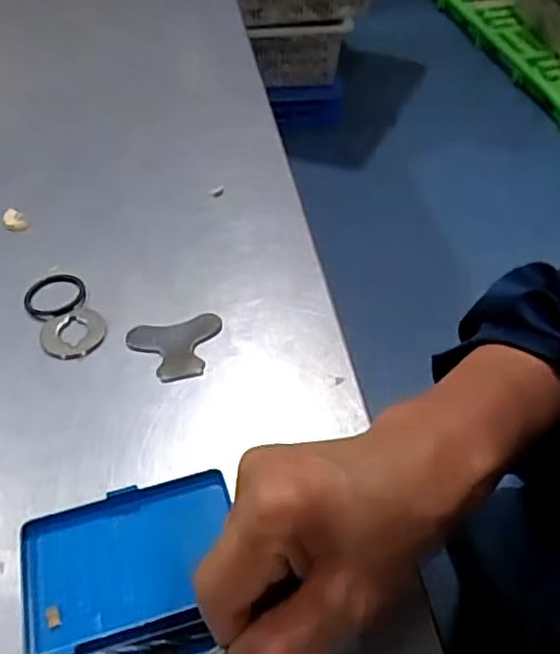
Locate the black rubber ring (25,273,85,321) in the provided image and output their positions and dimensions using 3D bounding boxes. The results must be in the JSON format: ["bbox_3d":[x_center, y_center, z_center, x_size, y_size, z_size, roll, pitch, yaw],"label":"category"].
[{"bbox_3d":[-0.156,-0.022,0.463,0.039,0.005,0.040,-1,48,1],"label":"black rubber ring"}]

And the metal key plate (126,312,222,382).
[{"bbox_3d":[-0.067,0.014,0.427,0.059,0.007,0.047,-9,48,-6],"label":"metal key plate"}]

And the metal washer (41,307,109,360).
[{"bbox_3d":[-0.135,0.005,0.439,0.041,0.008,0.038,3,50,-3],"label":"metal washer"}]

